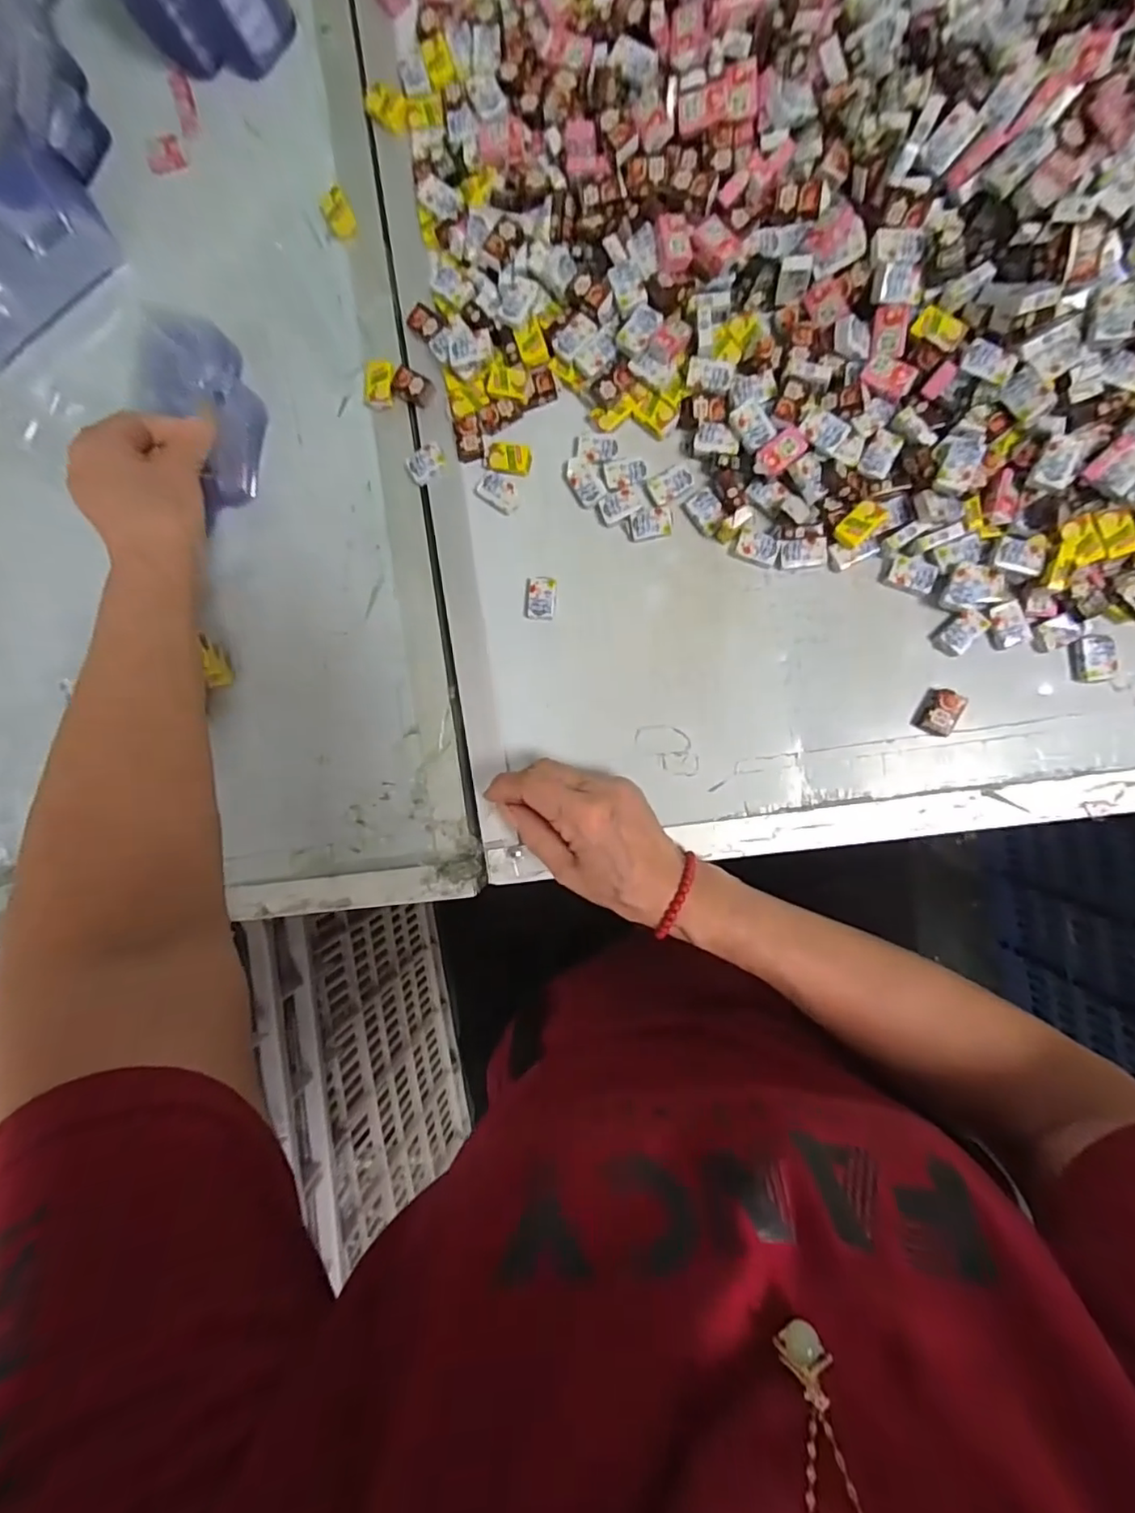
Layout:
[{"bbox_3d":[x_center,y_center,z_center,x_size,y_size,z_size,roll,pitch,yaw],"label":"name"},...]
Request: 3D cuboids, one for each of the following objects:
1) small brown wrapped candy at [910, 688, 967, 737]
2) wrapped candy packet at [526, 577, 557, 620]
[{"bbox_3d":[0.219,-0.027,0.346,0.020,0.011,0.026,27,95,7],"label":"small brown wrapped candy"},{"bbox_3d":[-0.016,-0.101,0.377,0.018,0.008,0.026,4,92,8],"label":"wrapped candy packet"}]

